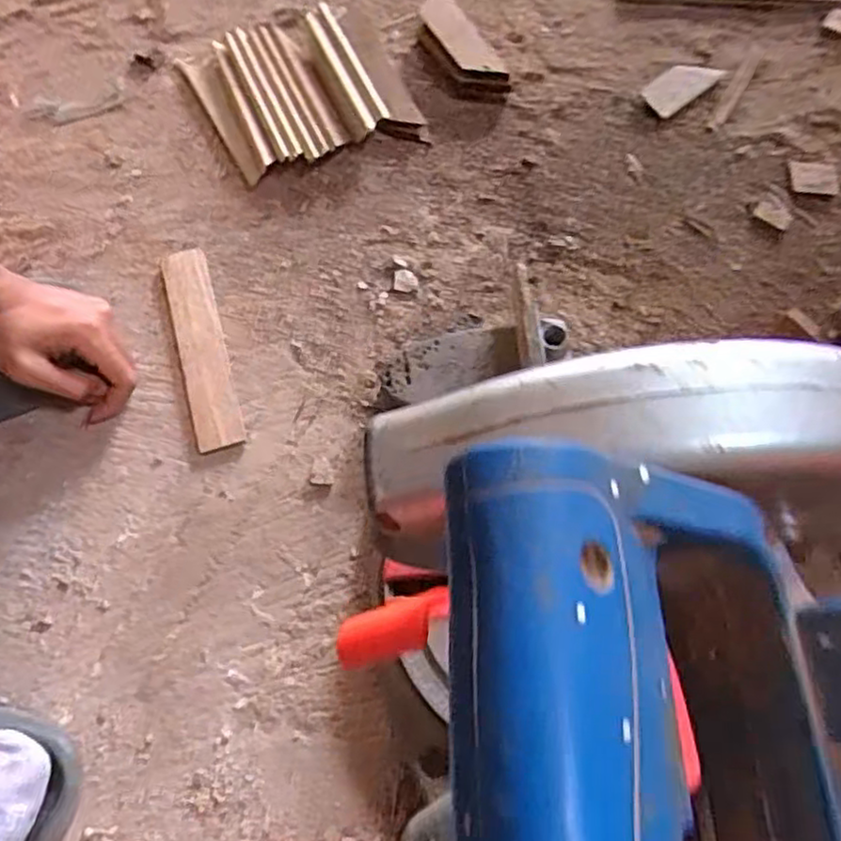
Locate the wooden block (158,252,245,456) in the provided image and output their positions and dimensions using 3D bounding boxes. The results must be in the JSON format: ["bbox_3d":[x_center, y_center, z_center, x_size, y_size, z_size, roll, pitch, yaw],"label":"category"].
[{"bbox_3d":[-0.179,-0.061,0.562,0.039,0.012,0.185,-16,67,-5],"label":"wooden block"}]

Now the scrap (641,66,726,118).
[{"bbox_3d":[0.248,-0.321,0.664,0.072,0.009,0.039,-34,70,-12],"label":"scrap"}]

